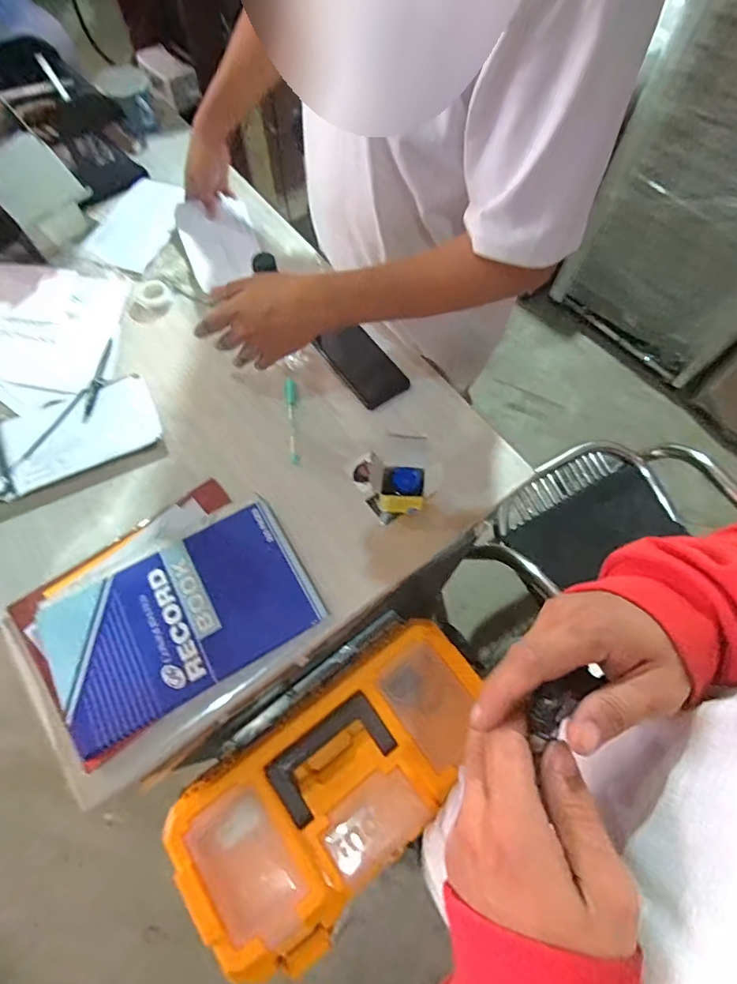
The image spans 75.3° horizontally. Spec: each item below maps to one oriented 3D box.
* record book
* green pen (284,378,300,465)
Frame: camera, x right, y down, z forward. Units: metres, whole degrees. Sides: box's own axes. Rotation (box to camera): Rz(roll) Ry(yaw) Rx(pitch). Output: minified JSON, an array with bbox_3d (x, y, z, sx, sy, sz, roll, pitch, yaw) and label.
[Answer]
[{"bbox_3d":[-0.212,0.139,0.546,0.286,0.017,0.174,-29,70,-16],"label":"record book"},{"bbox_3d":[-0.108,-0.107,0.677,0.014,0.012,0.143,-6,66,-4],"label":"green pen"}]

